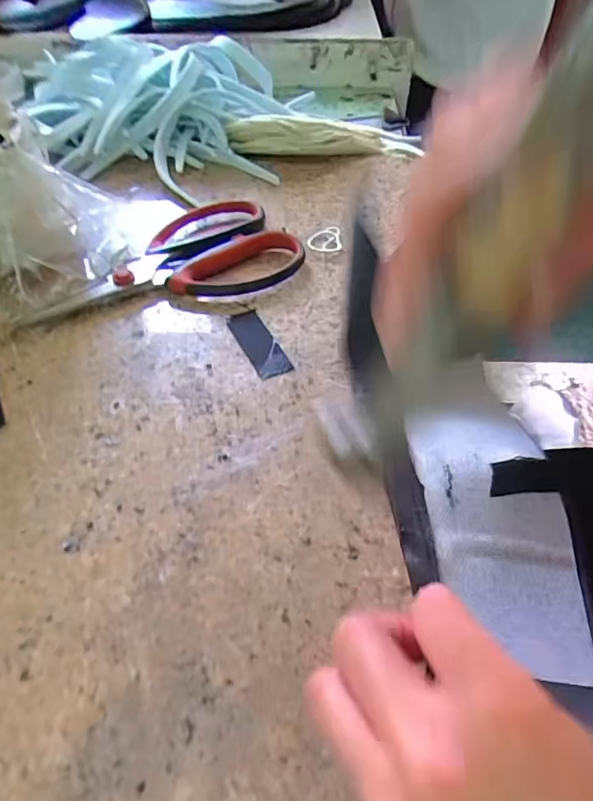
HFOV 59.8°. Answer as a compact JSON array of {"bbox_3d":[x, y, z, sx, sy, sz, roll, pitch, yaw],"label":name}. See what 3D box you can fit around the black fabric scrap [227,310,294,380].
[{"bbox_3d":[-0.023,-0.036,0.307,0.020,0.004,0.057,-21,54,-17],"label":"black fabric scrap"}]

